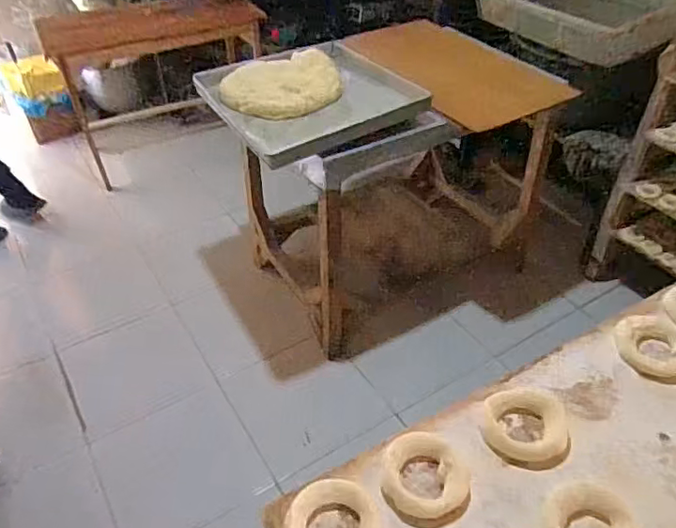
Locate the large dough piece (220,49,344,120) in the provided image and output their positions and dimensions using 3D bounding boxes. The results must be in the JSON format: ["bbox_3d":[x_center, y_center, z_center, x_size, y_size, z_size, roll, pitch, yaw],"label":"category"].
[{"bbox_3d":[-0.161,-0.510,1.638,0.338,0.080,0.227,-14,43,-14],"label":"large dough piece"}]

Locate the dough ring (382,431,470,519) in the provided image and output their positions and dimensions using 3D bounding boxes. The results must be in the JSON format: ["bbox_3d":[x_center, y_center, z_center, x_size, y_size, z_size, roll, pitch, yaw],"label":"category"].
[{"bbox_3d":[0.082,0.194,0.538,0.078,0.017,0.086,5,42,7],"label":"dough ring"}]

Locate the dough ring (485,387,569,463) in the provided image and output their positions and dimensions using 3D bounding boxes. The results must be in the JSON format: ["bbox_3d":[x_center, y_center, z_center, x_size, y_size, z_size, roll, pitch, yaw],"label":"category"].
[{"bbox_3d":[0.188,0.156,0.575,0.079,0.017,0.077,-1,42,1],"label":"dough ring"}]

